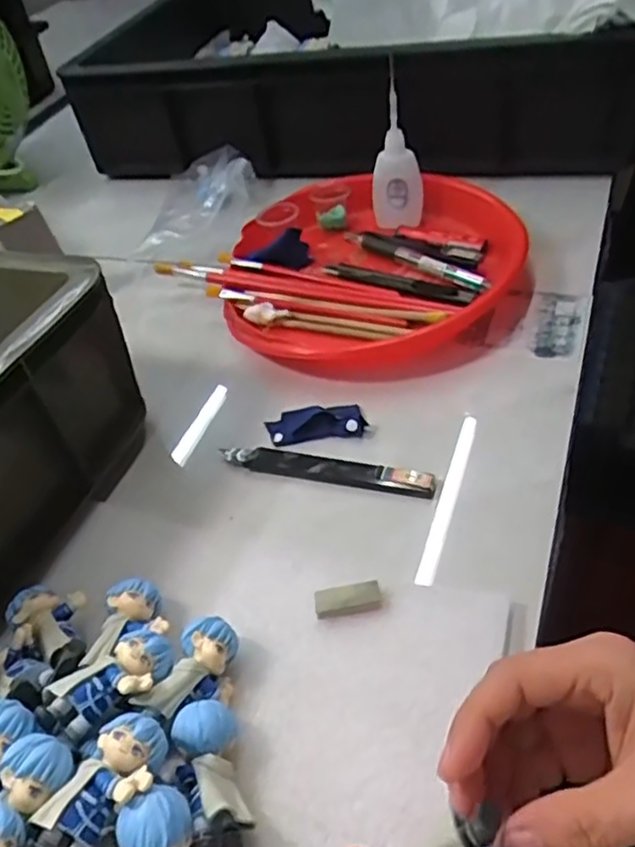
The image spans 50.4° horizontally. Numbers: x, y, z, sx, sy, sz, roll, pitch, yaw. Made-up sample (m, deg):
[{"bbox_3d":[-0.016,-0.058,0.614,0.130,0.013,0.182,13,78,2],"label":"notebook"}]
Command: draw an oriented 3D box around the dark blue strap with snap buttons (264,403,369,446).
[{"bbox_3d":[-0.001,-0.001,0.453,0.063,0.007,0.029,-12,44,0],"label":"dark blue strap with snap buttons"}]

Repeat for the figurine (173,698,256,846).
[{"bbox_3d":[-0.045,0.153,0.292,0.027,0.026,0.062,-13,44,-1],"label":"figurine"}]

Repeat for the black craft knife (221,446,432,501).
[{"bbox_3d":[0.004,0.026,0.426,0.138,0.008,0.018,7,47,18],"label":"black craft knife"}]

